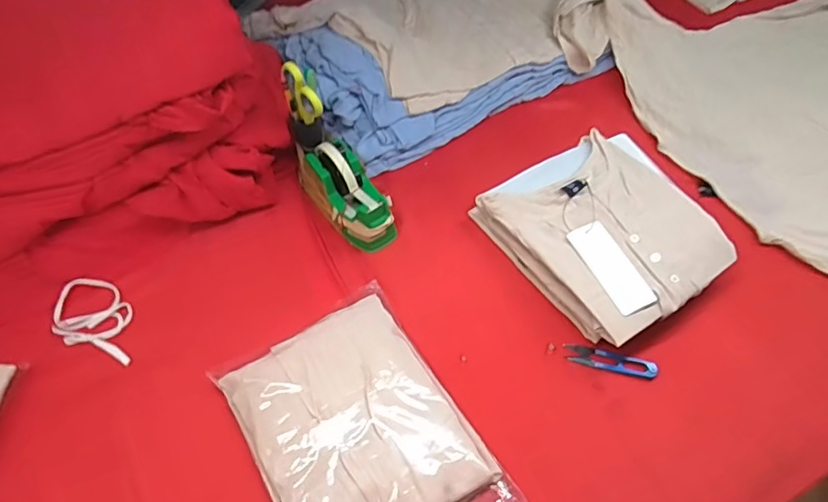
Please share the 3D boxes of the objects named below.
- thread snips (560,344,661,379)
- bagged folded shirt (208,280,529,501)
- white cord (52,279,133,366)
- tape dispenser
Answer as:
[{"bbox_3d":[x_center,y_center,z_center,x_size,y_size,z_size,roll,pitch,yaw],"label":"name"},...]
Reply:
[{"bbox_3d":[0.232,0.130,0.661,0.105,0.015,0.022,15,58,11],"label":"thread snips"},{"bbox_3d":[-0.031,0.226,0.573,0.211,0.049,0.364,-29,60,-17],"label":"bagged folded shirt"},{"bbox_3d":[-0.388,0.083,0.692,0.130,0.015,0.082,20,59,14],"label":"white cord"},{"bbox_3d":[-0.090,-0.087,0.751,0.075,0.094,0.164,-31,61,-19],"label":"tape dispenser"}]

